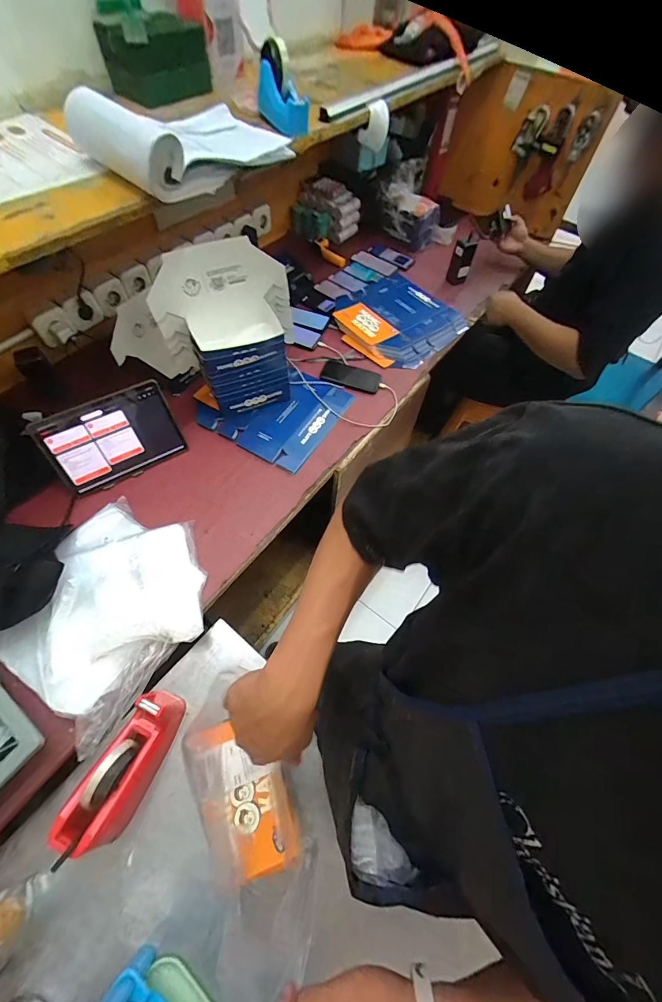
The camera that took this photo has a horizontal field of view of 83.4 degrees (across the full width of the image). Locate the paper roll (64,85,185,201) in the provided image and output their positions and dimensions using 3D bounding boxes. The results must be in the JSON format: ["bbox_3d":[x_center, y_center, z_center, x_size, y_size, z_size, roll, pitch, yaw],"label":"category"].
[{"bbox_3d":[-0.352,-0.611,0.630,0.259,0.077,0.071,37,64,17],"label":"paper roll"}]

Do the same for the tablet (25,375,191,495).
[{"bbox_3d":[-0.464,-0.136,0.802,0.255,0.174,0.011,-30,29,-19],"label":"tablet"}]

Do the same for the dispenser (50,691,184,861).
[{"bbox_3d":[-0.308,0.402,0.569,0.066,0.102,0.200,25,61,11],"label":"dispenser"}]

